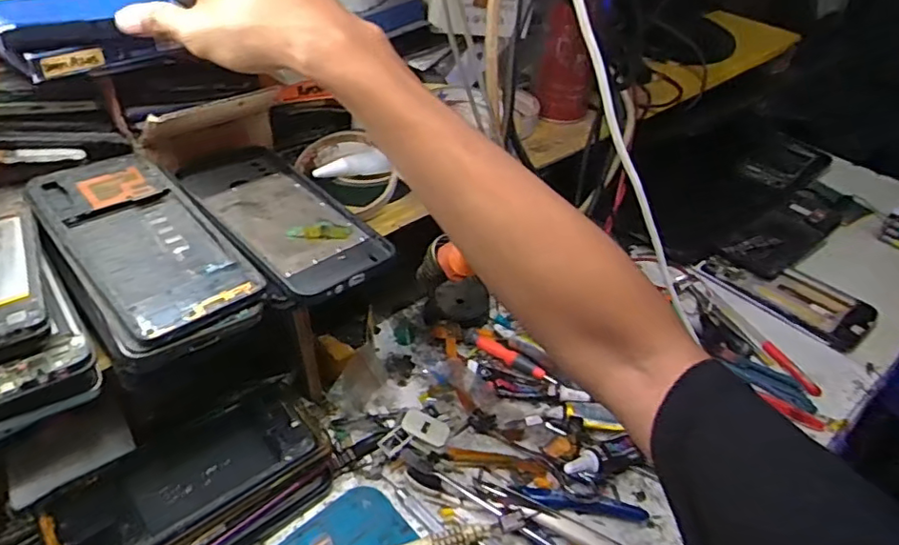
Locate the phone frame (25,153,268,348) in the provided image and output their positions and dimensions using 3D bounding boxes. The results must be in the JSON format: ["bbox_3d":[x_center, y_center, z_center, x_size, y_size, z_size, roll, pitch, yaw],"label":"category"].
[{"bbox_3d":[-0.180,-0.021,0.341,0.155,0.008,0.078,40,47,24],"label":"phone frame"}]

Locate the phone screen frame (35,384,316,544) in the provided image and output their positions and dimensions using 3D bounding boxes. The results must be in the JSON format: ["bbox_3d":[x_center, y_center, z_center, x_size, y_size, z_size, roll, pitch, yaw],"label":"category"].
[{"bbox_3d":[-0.168,0.127,0.367,0.154,0.010,0.069,-27,49,-30],"label":"phone screen frame"}]

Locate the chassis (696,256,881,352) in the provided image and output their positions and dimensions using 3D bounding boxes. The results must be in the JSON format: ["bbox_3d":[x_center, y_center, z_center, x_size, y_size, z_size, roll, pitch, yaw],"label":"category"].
[{"bbox_3d":[0.359,0.021,0.611,0.067,0.010,0.161,-35,49,-17],"label":"chassis"}]

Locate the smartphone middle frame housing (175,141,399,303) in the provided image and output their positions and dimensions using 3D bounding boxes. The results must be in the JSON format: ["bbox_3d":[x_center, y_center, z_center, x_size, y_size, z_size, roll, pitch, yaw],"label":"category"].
[{"bbox_3d":[-0.119,-0.041,0.401,0.080,0.015,0.180,-32,52,-33],"label":"smartphone middle frame housing"}]

